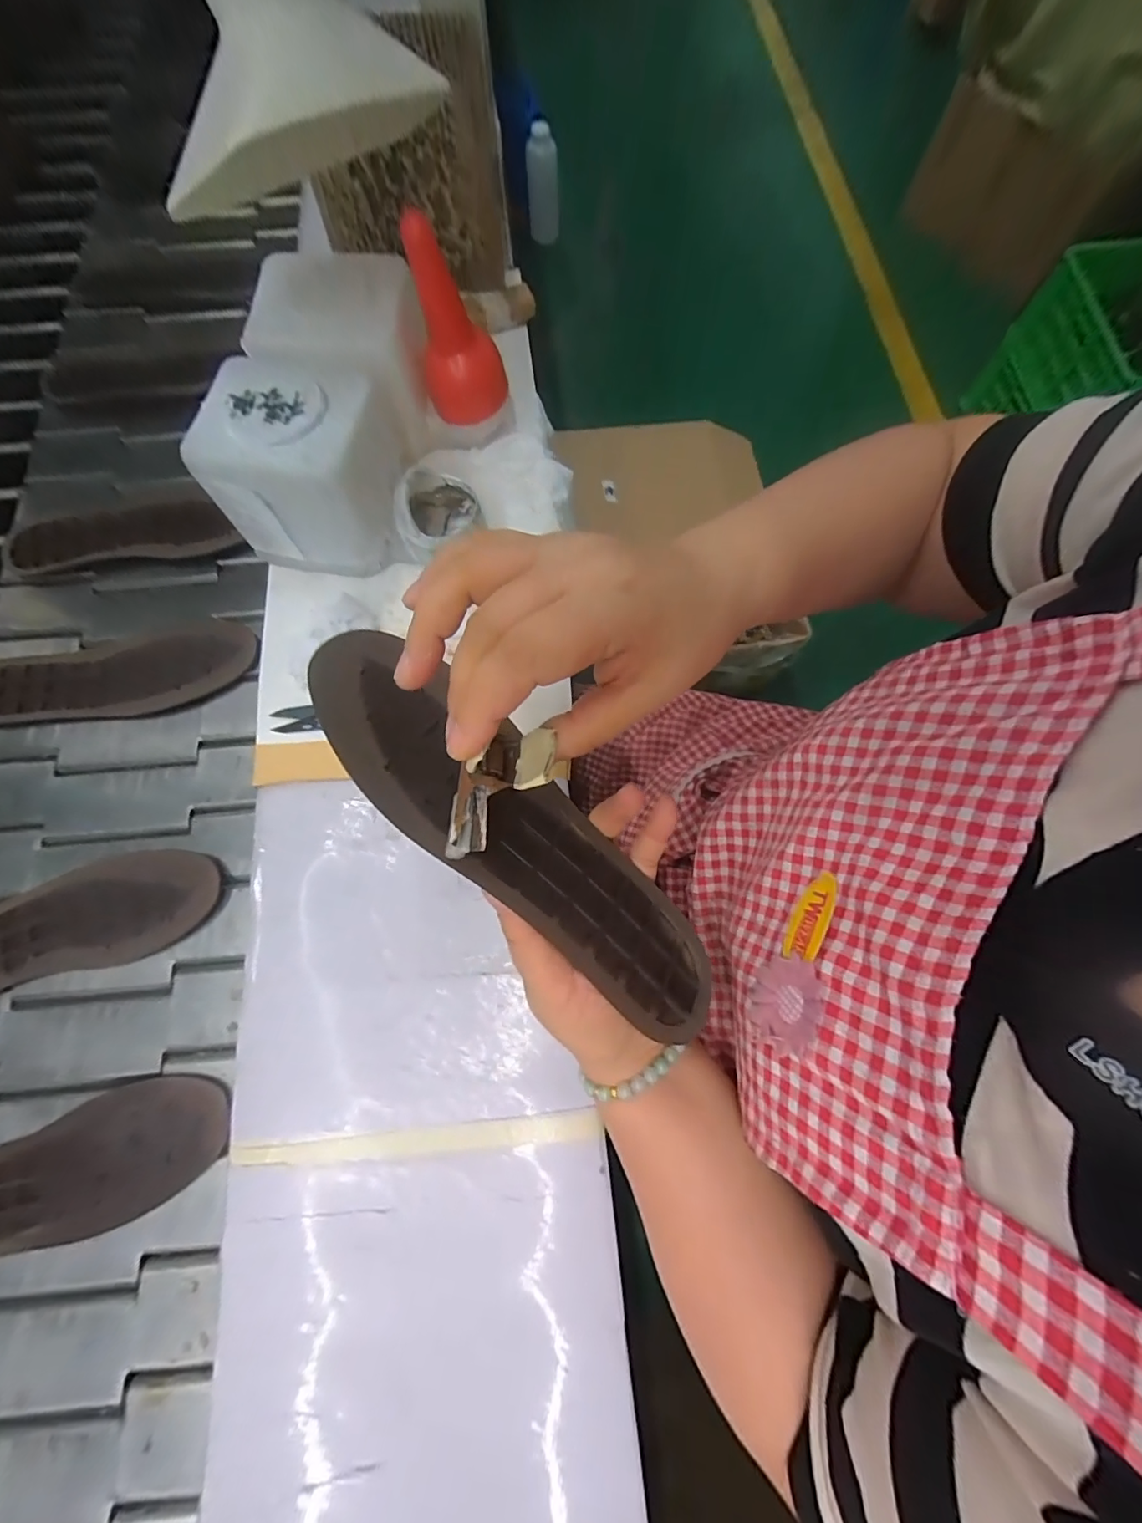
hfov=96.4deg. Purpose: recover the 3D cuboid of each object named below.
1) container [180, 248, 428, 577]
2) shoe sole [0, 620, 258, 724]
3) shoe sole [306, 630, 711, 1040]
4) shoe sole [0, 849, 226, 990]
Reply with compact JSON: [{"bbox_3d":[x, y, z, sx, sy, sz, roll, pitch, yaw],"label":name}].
[{"bbox_3d":[-0.194,-0.281,0.422,0.114,0.113,0.215,9,73,9],"label":"container"},{"bbox_3d":[-0.427,-0.078,0.476,0.257,0.018,0.080,-11,71,3],"label":"shoe sole"},{"bbox_3d":[-0.030,0.036,0.252,0.254,0.013,0.073,43,48,1],"label":"shoe sole"},{"bbox_3d":[-0.419,0.136,0.414,0.260,0.015,0.079,-19,71,0],"label":"shoe sole"}]

